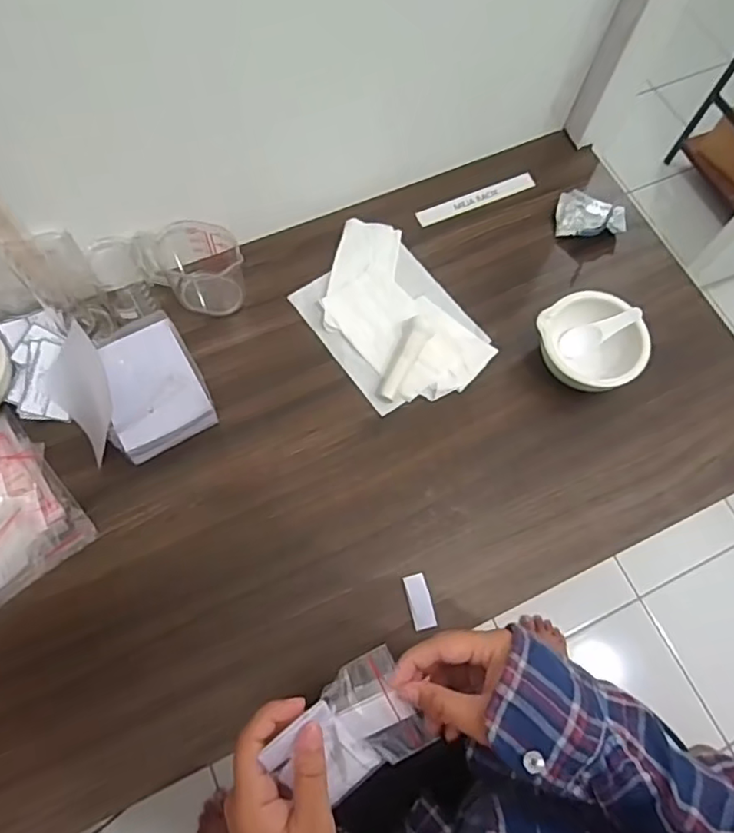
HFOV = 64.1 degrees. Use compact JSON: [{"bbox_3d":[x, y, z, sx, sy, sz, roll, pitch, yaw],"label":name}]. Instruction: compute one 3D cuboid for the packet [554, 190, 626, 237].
[{"bbox_3d":[0.246,-0.217,0.647,0.072,0.029,0.056,6,70,-1],"label":"packet"}]

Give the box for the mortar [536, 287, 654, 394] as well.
[{"bbox_3d":[0.216,-0.067,0.572,0.096,0.056,0.094,-17,72,-9],"label":"mortar"}]

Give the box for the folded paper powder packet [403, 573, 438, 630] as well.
[{"bbox_3d":[0.046,0.160,0.507,0.019,0.004,0.044,-17,67,-1],"label":"folded paper powder packet"}]

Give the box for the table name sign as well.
[{"bbox_3d":[0.124,-0.248,0.671,0.144,0.006,0.024,-22,71,-9],"label":"table name sign"}]

